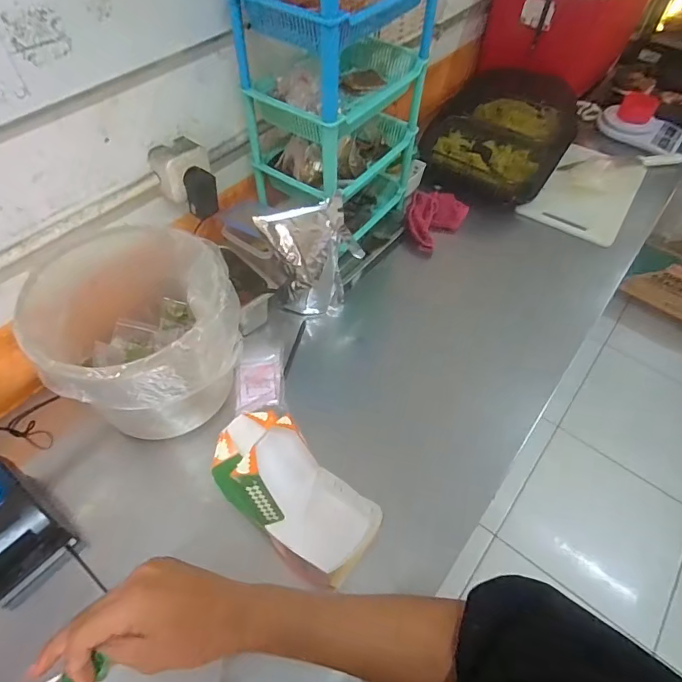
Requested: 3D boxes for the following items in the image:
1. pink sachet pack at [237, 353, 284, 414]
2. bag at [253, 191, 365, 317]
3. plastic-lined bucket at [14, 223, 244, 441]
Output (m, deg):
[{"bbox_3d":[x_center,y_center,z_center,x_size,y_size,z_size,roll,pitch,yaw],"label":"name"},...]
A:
[{"bbox_3d":[-0.137,0.069,0.765,0.075,0.020,0.106,-4,54,-5],"label":"pink sachet pack"},{"bbox_3d":[-0.060,-0.147,0.852,0.151,0.210,0.096,-21,57,-17],"label":"bag"},{"bbox_3d":[-0.297,-0.008,0.694,0.278,0.230,0.257,1,54,-1],"label":"plastic-lined bucket"}]

